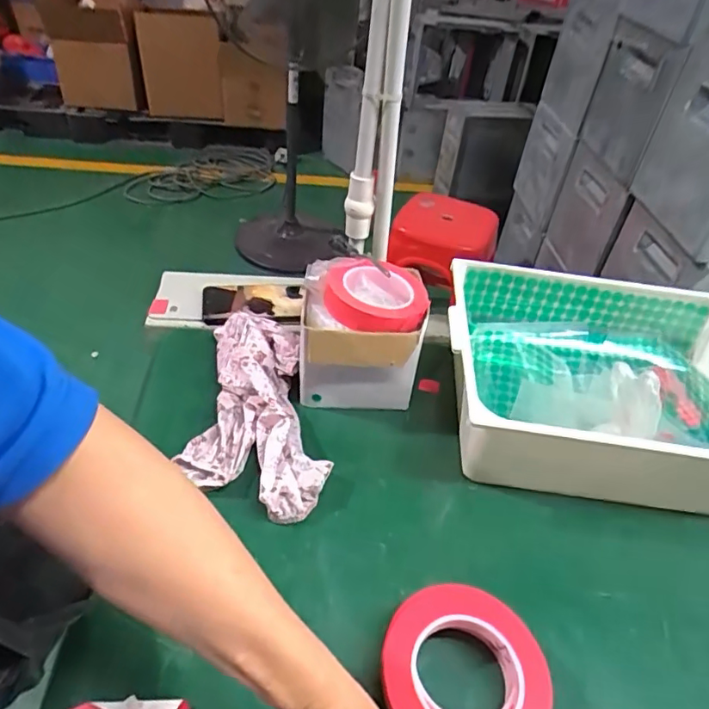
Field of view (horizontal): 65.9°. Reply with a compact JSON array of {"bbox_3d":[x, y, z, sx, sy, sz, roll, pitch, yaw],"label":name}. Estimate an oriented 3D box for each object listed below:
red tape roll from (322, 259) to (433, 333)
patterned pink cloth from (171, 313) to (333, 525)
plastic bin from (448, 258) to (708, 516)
[{"bbox_3d":[0.025,-0.062,0.610,0.115,0.035,0.107,1,43,-7],"label":"red tape roll"},{"bbox_3d":[-0.113,0.049,0.608,0.129,0.054,0.291,-4,42,-14],"label":"patterned pink cloth"},{"bbox_3d":[0.305,0.033,0.628,0.391,0.140,0.283,9,41,1],"label":"plastic bin"}]

